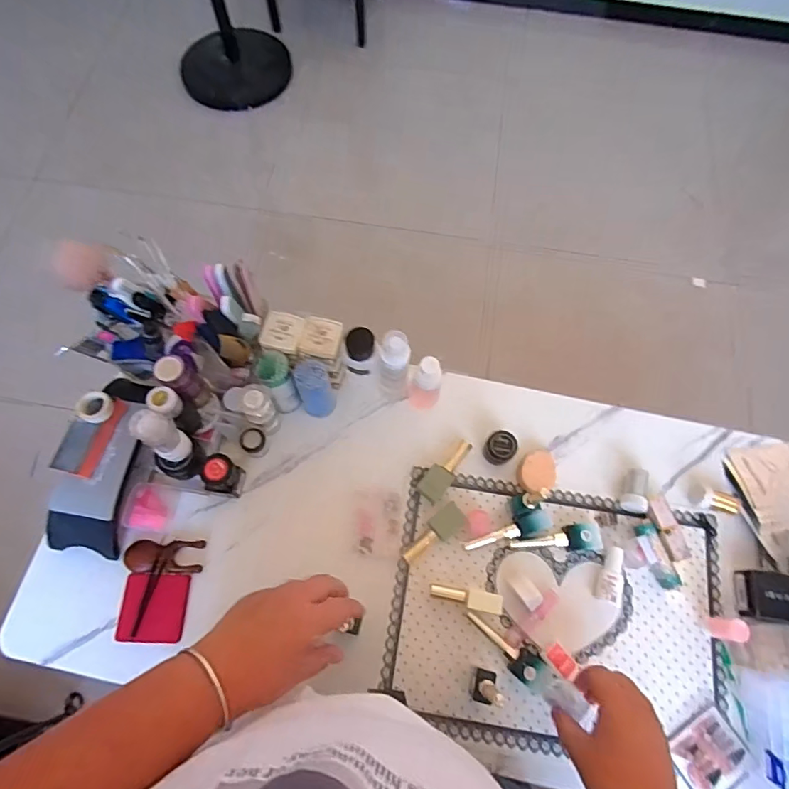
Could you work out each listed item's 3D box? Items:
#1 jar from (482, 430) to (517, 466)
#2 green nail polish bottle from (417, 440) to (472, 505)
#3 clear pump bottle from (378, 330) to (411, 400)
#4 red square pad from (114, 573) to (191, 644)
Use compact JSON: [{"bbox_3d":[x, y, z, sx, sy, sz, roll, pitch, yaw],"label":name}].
[{"bbox_3d":[0.136,0.066,0.638,0.036,0.033,0.041,36,72,11],"label":"jar"},{"bbox_3d":[0.067,0.096,0.635,0.032,0.019,0.086,40,73,13],"label":"green nail polish bottle"},{"bbox_3d":[-0.001,-0.032,0.611,0.035,0.132,0.030,12,69,3],"label":"clear pump bottle"},{"bbox_3d":[-0.278,0.247,0.577,0.075,0.009,0.073,3,69,-1],"label":"red square pad"}]

